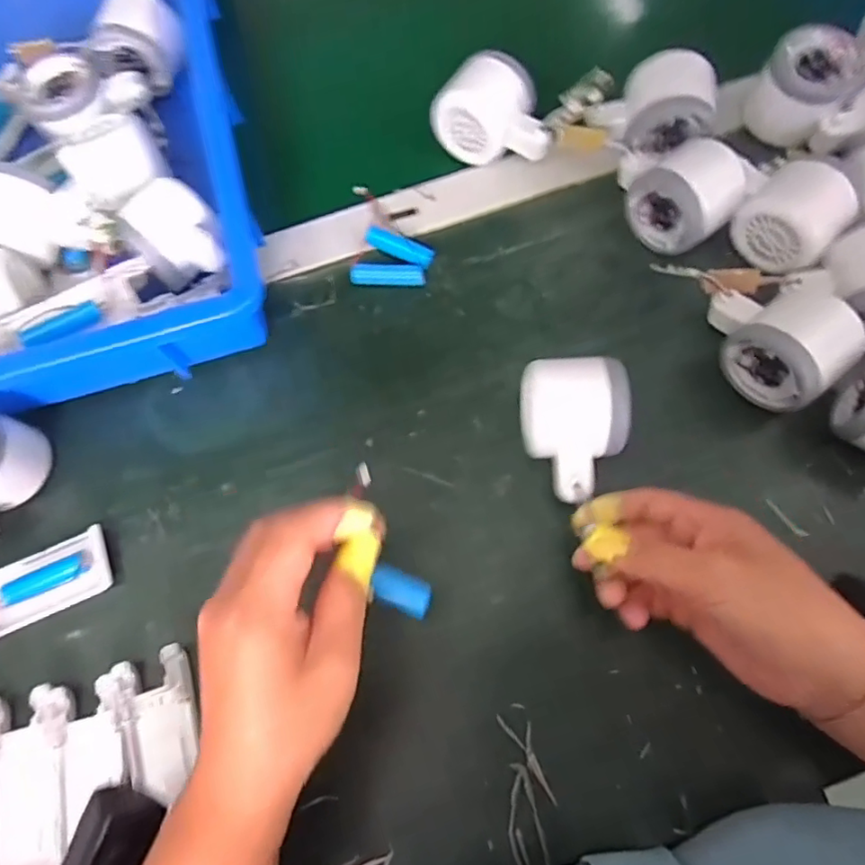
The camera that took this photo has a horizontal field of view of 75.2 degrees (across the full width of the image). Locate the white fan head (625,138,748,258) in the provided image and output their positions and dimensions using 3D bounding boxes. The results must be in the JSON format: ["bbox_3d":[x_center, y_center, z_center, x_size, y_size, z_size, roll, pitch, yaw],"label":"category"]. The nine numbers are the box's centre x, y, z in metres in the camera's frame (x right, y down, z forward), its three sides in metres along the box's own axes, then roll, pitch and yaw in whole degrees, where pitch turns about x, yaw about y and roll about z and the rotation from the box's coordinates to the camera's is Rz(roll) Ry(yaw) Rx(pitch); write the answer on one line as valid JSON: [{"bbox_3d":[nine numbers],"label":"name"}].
[{"bbox_3d":[0.174,-0.162,0.384,0.058,0.064,0.062,-40,74,-9],"label":"white fan head"}]

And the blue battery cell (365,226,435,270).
[{"bbox_3d":[-0.024,-0.135,0.413,0.054,0.010,0.015,28,76,12],"label":"blue battery cell"}]

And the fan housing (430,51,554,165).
[{"bbox_3d":[0.044,-0.234,0.417,0.085,0.059,0.048,6,72,5],"label":"fan housing"}]

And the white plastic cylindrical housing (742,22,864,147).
[{"bbox_3d":[0.265,-0.249,0.403,0.057,0.056,0.062,-1,72,3],"label":"white plastic cylindrical housing"}]

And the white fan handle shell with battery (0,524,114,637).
[{"bbox_3d":[-0.253,0.098,0.346,0.106,0.015,0.042,-22,72,-4],"label":"white fan handle shell with battery"}]

